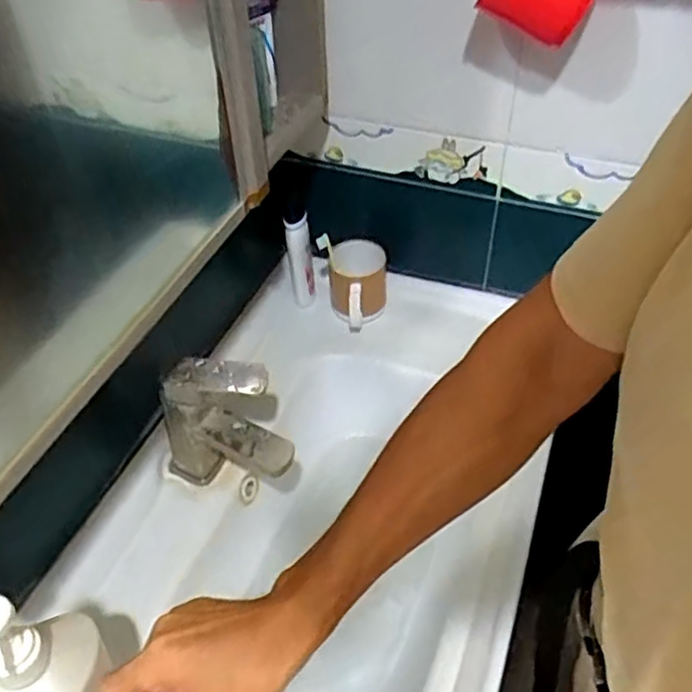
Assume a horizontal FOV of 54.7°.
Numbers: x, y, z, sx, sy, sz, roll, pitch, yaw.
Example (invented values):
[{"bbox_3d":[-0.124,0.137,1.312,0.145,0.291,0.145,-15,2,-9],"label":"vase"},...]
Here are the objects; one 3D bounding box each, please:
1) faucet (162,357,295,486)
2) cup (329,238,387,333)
[{"bbox_3d":[-0.135,0.096,0.761,0.176,0.179,0.072,17,47,18],"label":"faucet"},{"bbox_3d":[0.018,-0.086,0.965,0.080,0.101,0.085,-1,45,1],"label":"cup"}]

